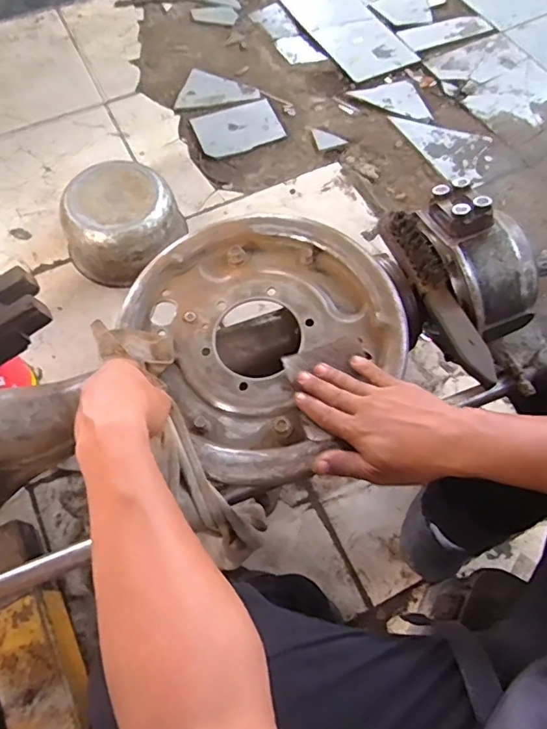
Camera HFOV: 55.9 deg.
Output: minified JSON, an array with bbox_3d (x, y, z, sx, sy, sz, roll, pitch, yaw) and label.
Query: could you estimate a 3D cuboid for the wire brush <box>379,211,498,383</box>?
[{"bbox_3d":[0.184,-0.081,0.562,0.037,0.033,0.212,-21,68,-11],"label":"wire brush"}]

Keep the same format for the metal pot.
[{"bbox_3d":[-0.284,-0.267,0.982,0.191,0.126,0.214,40,70,15],"label":"metal pot"}]

